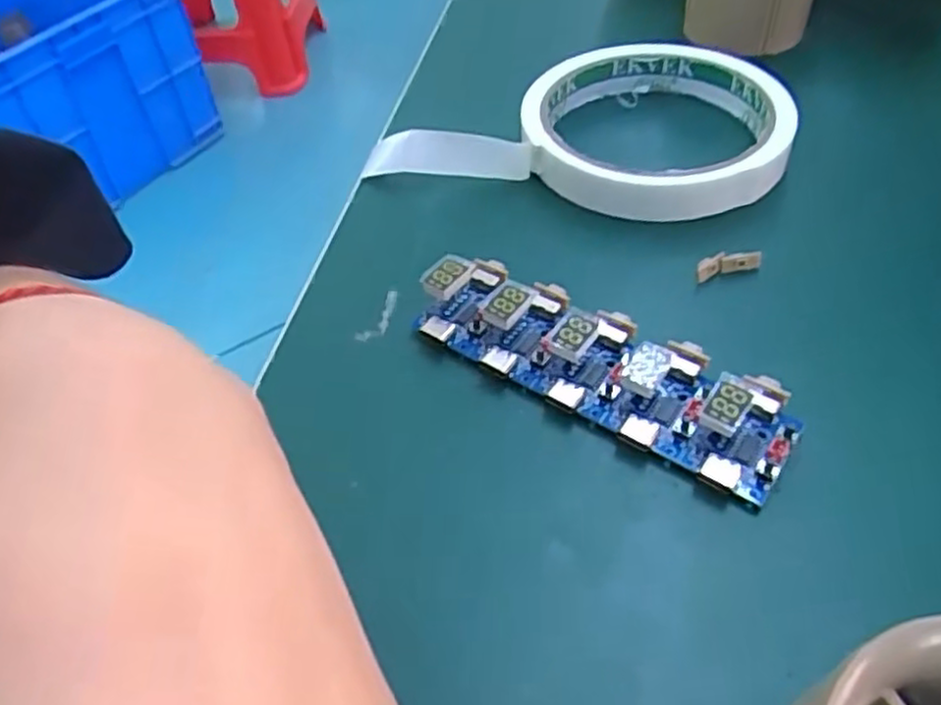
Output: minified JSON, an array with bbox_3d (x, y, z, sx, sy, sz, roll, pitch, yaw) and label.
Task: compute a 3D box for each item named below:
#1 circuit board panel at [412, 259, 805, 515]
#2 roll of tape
[{"bbox_3d":[0.034,0.001,0.205,0.107,0.014,0.033,26,56,24],"label":"circuit board panel"},{"bbox_3d":[0.044,-0.085,0.280,0.139,0.018,0.088,12,51,14],"label":"roll of tape"}]

